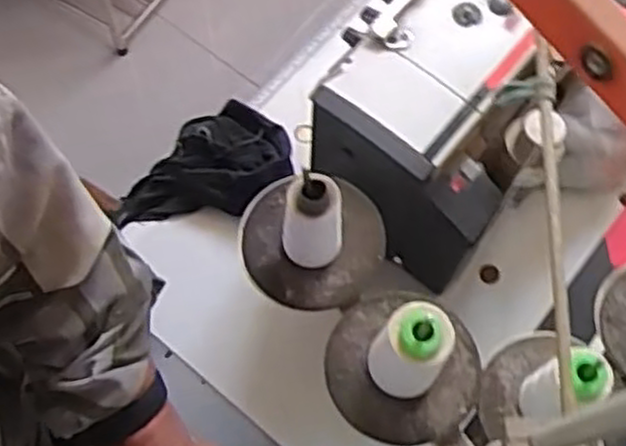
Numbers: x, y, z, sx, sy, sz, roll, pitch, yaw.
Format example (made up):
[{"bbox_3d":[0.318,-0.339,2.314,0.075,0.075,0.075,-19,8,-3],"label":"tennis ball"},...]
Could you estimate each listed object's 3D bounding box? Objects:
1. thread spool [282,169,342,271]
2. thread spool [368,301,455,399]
[{"bbox_3d":[0.000,-0.002,0.612,0.050,0.113,0.044,7,69,1],"label":"thread spool"},{"bbox_3d":[0.076,0.099,0.574,0.052,0.102,0.052,1,69,-1],"label":"thread spool"}]

